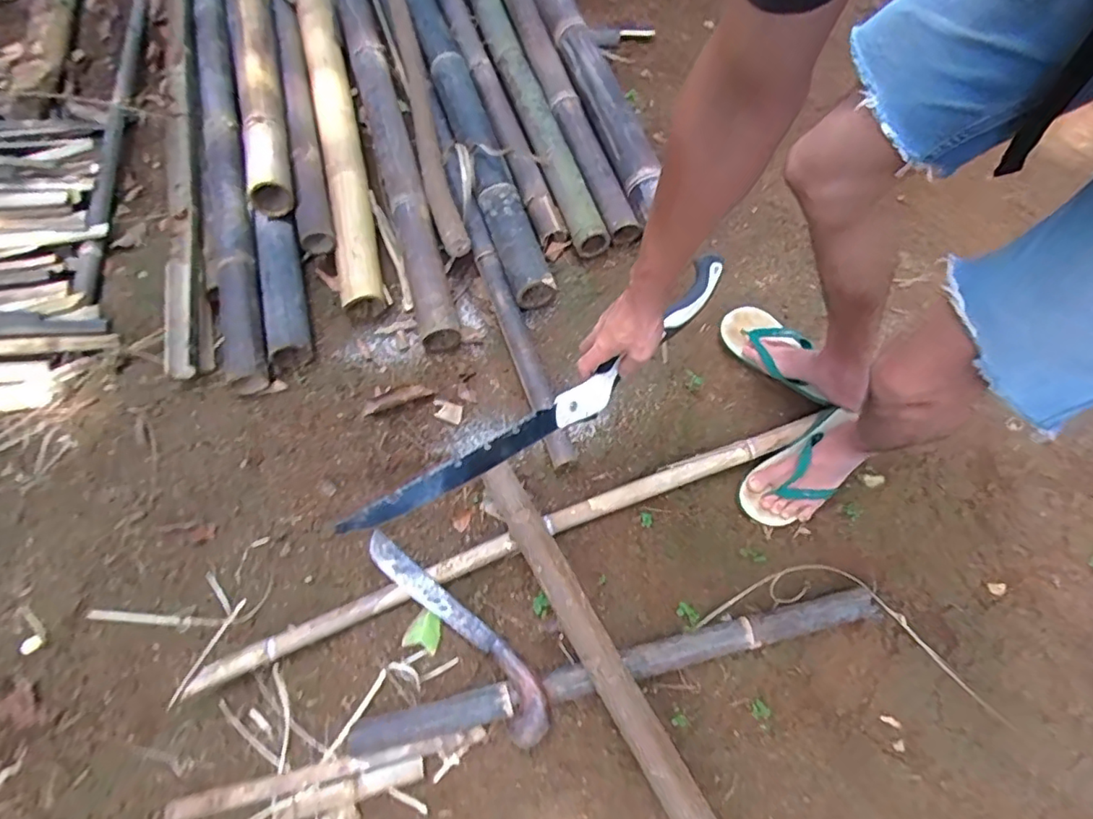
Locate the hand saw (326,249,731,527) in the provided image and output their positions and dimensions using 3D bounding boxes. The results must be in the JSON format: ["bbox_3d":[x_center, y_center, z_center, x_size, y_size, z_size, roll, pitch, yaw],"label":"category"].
[{"bbox_3d":[0.023,-0.017,0.702,0.580,0.045,0.065,-36,69,-18],"label":"hand saw"}]

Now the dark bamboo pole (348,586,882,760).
[{"bbox_3d":[0.116,0.387,0.859,0.805,0.045,0.047,-12,64,-7],"label":"dark bamboo pole"}]

